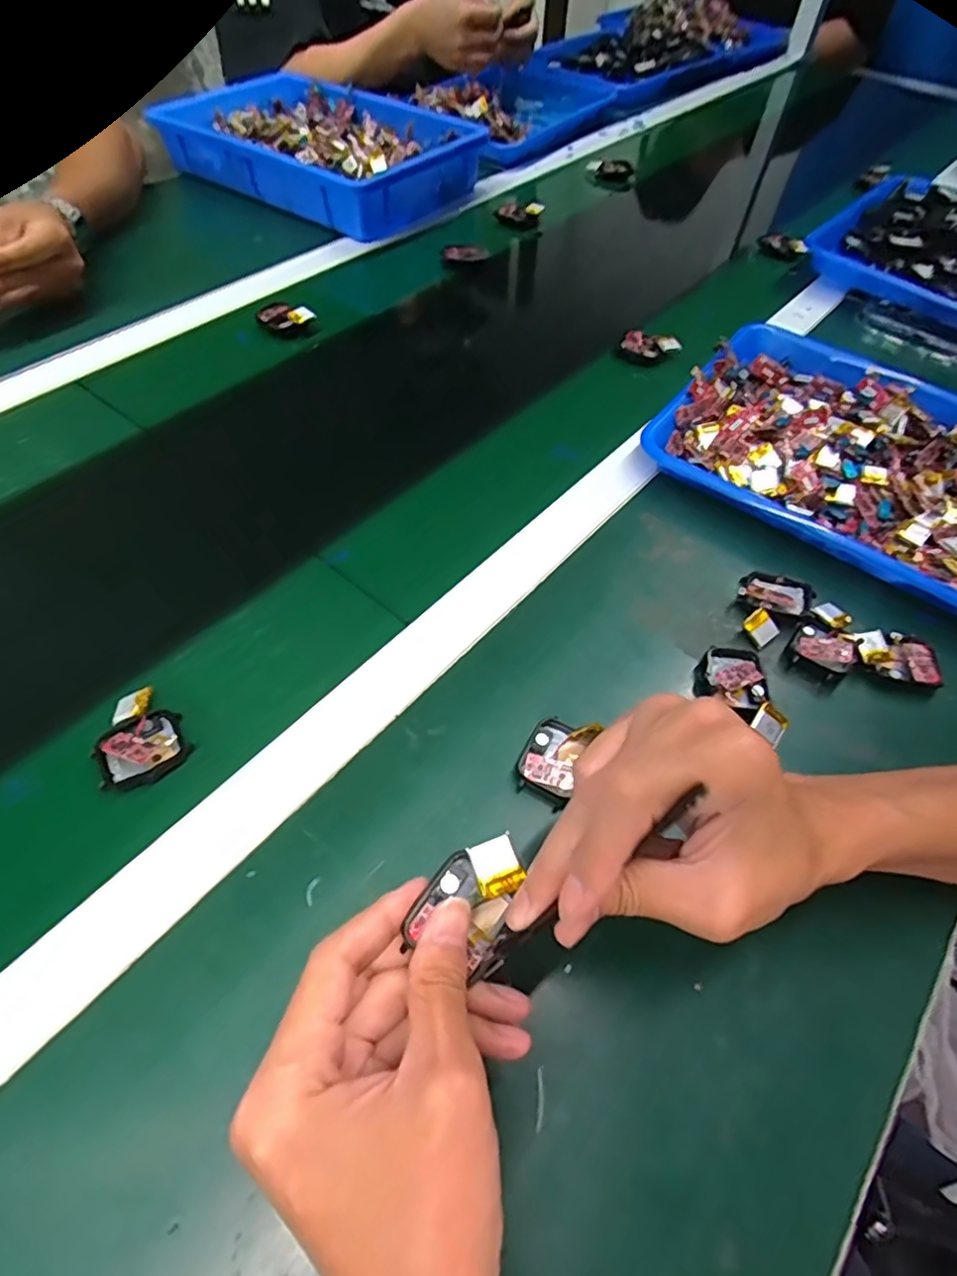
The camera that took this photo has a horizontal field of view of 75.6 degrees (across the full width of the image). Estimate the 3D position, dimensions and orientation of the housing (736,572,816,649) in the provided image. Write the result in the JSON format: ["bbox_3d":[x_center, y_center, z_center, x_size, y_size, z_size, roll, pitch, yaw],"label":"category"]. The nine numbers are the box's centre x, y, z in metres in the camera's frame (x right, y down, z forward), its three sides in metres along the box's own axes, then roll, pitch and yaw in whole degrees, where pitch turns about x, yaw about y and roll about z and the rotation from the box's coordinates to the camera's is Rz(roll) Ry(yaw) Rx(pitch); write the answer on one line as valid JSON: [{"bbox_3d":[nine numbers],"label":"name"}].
[{"bbox_3d":[0.201,-0.026,0.430,0.066,0.013,0.046,-31,62,-22],"label":"housing"}]

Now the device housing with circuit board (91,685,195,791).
[{"bbox_3d":[-0.194,0.058,0.352,0.045,0.018,0.055,-28,61,-20],"label":"device housing with circuit board"}]

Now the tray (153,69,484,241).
[{"bbox_3d":[-0.214,-0.640,0.810,0.382,0.067,0.252,30,59,17],"label":"tray"}]

